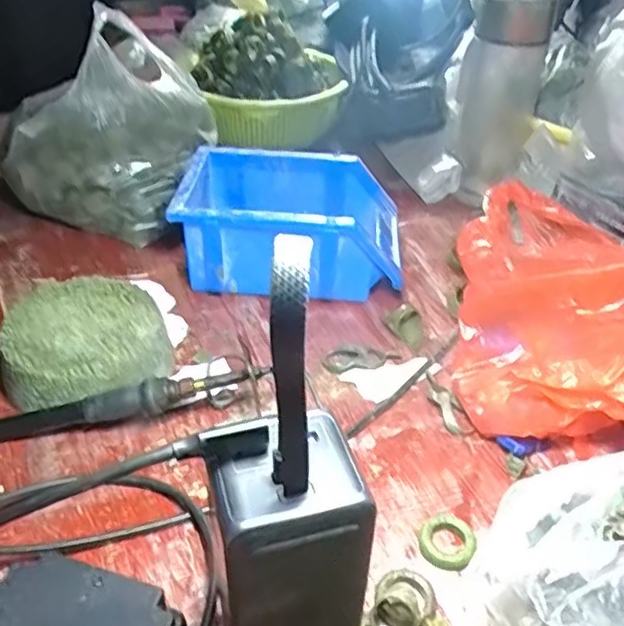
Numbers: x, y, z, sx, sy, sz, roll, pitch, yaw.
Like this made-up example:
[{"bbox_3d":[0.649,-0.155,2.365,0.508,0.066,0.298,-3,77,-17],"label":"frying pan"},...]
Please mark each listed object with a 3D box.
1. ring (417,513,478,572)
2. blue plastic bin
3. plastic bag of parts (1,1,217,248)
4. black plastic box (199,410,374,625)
[{"bbox_3d":[0.074,0.125,0.355,0.030,0.011,0.030,0,37,0],"label":"ring"},{"bbox_3d":[-0.016,-0.077,0.556,0.178,0.076,0.134,2,37,3],"label":"blue plastic bin"},{"bbox_3d":[-0.181,-0.175,0.595,0.150,0.161,0.136,8,38,11],"label":"plastic bag of parts"},{"bbox_3d":[-0.011,0.105,0.266,0.054,0.142,0.047,-10,38,-13],"label":"black plastic box"}]

